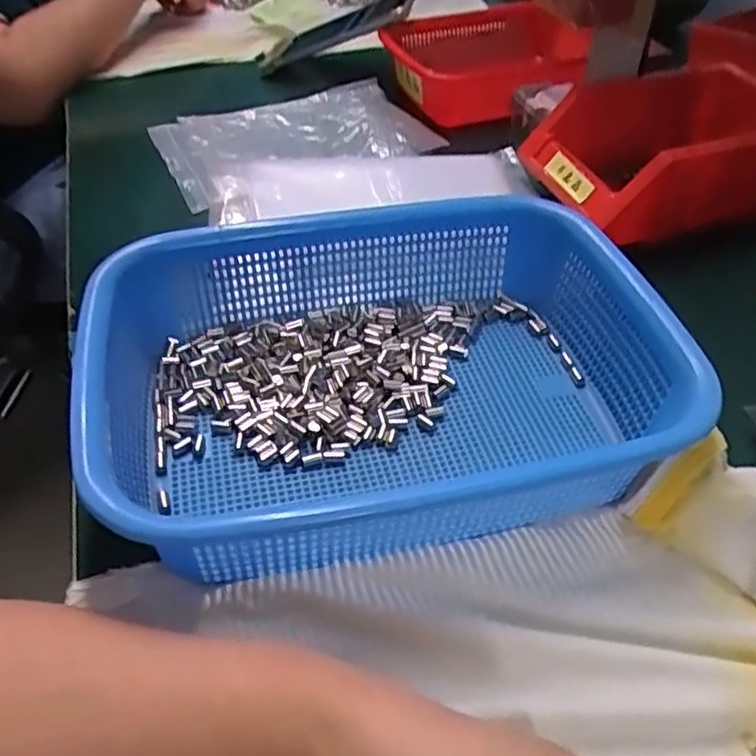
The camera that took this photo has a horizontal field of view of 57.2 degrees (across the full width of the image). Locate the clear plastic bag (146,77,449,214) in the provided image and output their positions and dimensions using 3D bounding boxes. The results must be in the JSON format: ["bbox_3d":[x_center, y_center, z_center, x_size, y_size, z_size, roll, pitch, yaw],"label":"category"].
[{"bbox_3d":[-0.077,-0.212,0.617,0.221,0.034,0.154,-18,43,-12],"label":"clear plastic bag"}]

